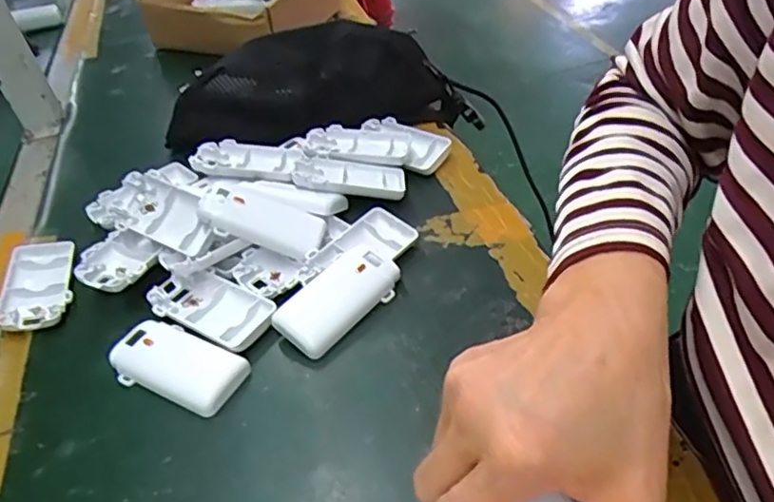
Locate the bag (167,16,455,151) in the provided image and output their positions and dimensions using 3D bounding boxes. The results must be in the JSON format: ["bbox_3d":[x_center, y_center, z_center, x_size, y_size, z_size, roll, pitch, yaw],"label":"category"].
[{"bbox_3d":[-0.079,-0.161,0.616,0.276,0.098,0.134,-14,41,-7],"label":"bag"}]

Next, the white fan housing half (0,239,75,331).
[{"bbox_3d":[-0.269,0.023,0.474,0.050,0.019,0.099,-18,42,-12],"label":"white fan housing half"}]

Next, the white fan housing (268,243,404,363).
[{"bbox_3d":[-0.033,0.031,0.424,0.043,0.019,0.089,26,51,33],"label":"white fan housing"}]

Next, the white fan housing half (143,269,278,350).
[{"bbox_3d":[-0.123,0.039,0.433,0.093,0.016,0.046,19,48,27],"label":"white fan housing half"}]

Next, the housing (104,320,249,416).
[{"bbox_3d":[-0.136,0.073,0.399,0.091,0.013,0.045,18,47,26],"label":"housing"}]

